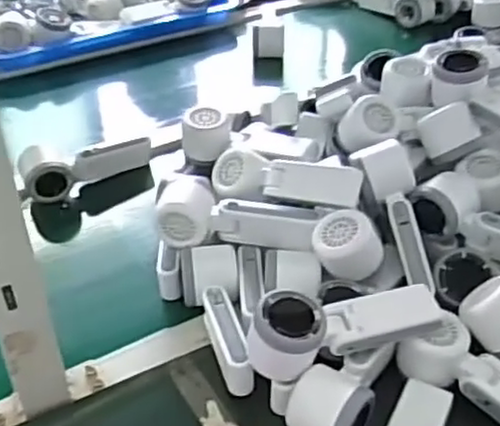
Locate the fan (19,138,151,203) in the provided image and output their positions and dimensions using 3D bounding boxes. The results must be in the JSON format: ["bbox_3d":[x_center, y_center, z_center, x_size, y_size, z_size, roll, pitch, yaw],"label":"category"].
[{"bbox_3d":[-0.209,-0.066,0.861,0.166,0.048,0.066,-27,45,-31],"label":"fan"}]

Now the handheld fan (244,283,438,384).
[{"bbox_3d":[0.080,0.089,0.568,0.164,0.057,0.051,-12,39,-16],"label":"handheld fan"}]

